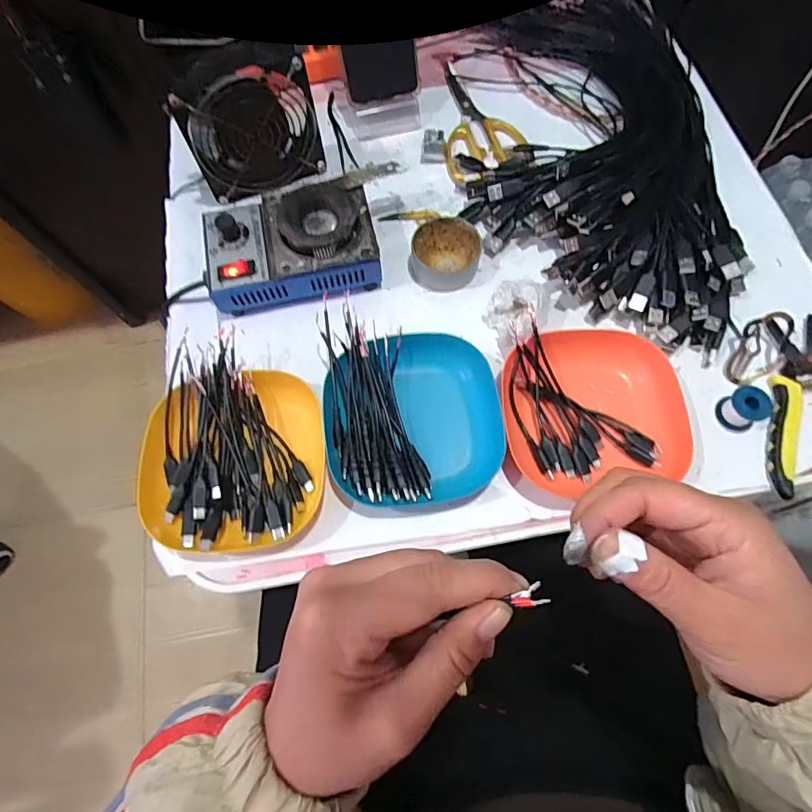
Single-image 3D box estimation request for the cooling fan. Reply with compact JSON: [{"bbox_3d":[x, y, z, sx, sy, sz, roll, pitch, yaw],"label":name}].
[{"bbox_3d":[-0.143,-0.258,0.447,0.116,0.112,0.033,-24,59,-8],"label":"cooling fan"}]

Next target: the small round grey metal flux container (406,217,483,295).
[{"bbox_3d":[0.037,-0.143,0.450,0.062,0.026,0.062,0,70,1],"label":"small round grey metal flux container"}]

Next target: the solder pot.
[{"bbox_3d":[-0.103,-0.144,0.434,0.150,0.066,0.098,-8,70,-1],"label":"solder pot"}]

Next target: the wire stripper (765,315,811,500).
[{"bbox_3d":[0.340,-0.004,0.393,0.116,0.021,0.152,-4,70,0],"label":"wire stripper"}]

